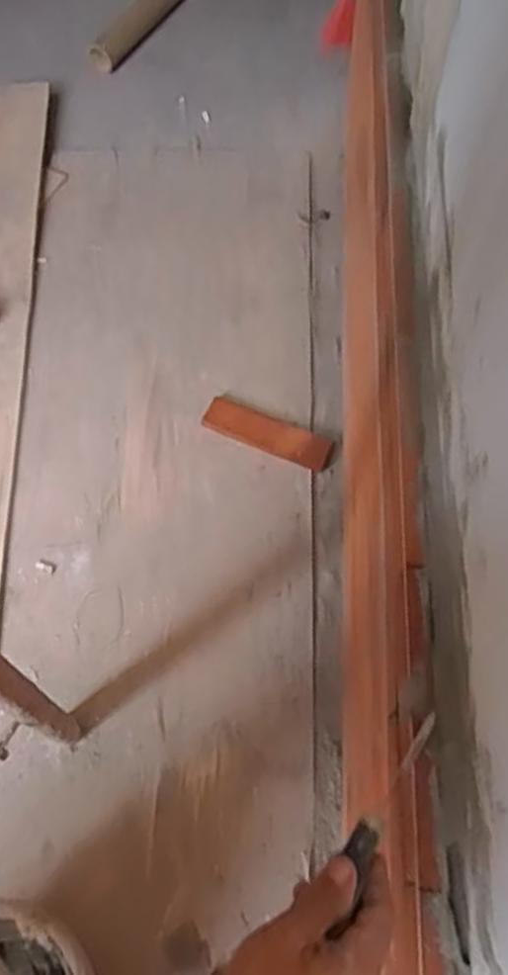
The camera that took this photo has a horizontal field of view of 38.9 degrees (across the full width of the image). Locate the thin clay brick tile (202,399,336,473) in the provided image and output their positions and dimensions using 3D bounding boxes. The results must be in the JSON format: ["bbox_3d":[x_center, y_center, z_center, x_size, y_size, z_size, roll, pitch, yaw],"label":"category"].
[{"bbox_3d":[0.026,-0.098,1.305,0.230,0.021,0.079,23,65,9],"label":"thin clay brick tile"}]

